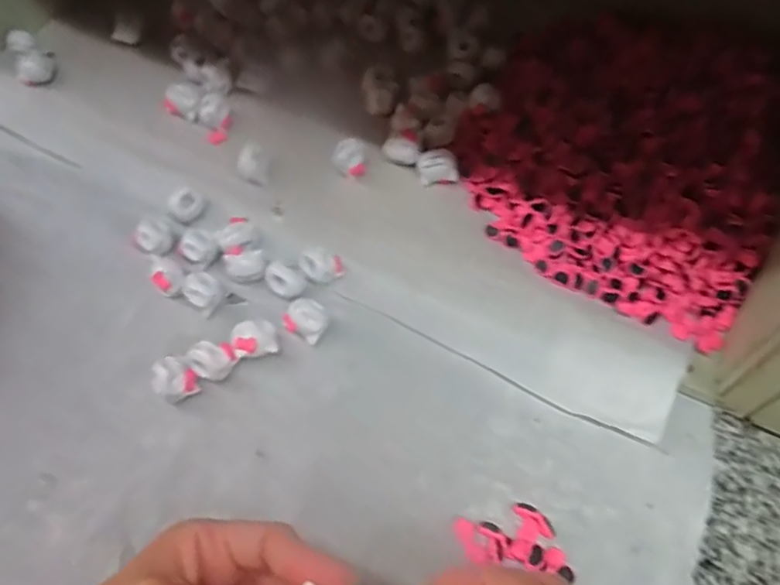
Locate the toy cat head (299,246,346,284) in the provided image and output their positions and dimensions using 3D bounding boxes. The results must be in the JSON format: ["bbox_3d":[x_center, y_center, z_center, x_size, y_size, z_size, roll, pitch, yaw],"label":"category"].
[{"bbox_3d":[-0.043,-0.018,0.374,0.026,0.012,0.022,-18,62,-11],"label":"toy cat head"}]

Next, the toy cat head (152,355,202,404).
[{"bbox_3d":[-0.123,0.050,0.335,0.023,0.020,0.024,-31,65,-17],"label":"toy cat head"}]

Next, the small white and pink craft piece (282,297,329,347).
[{"bbox_3d":[-0.050,0.017,0.356,0.023,0.016,0.021,33,65,17],"label":"small white and pink craft piece"}]

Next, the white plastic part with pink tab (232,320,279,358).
[{"bbox_3d":[-0.079,0.028,0.347,0.023,0.020,0.018,-14,61,-8],"label":"white plastic part with pink tab"}]

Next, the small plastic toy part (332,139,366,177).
[{"bbox_3d":[-0.027,-0.090,0.398,0.020,0.018,0.023,-1,60,-1],"label":"small plastic toy part"}]

